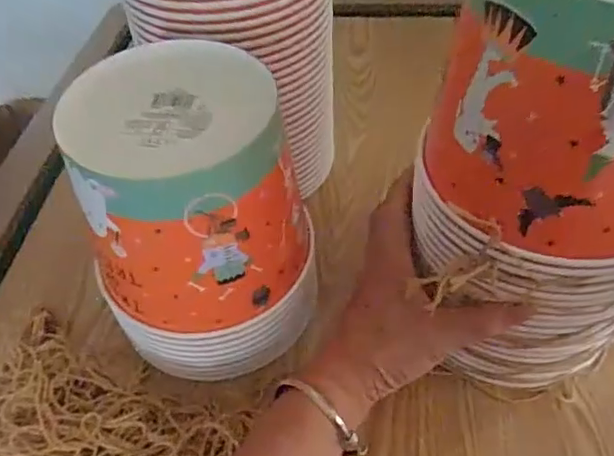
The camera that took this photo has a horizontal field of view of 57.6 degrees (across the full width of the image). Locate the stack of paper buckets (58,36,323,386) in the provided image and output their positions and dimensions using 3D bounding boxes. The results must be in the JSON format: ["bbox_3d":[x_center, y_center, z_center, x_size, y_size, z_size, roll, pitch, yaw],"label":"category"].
[{"bbox_3d":[-0.073,0.008,0.376,0.132,0.207,0.129,24,54,22],"label":"stack of paper buckets"}]

